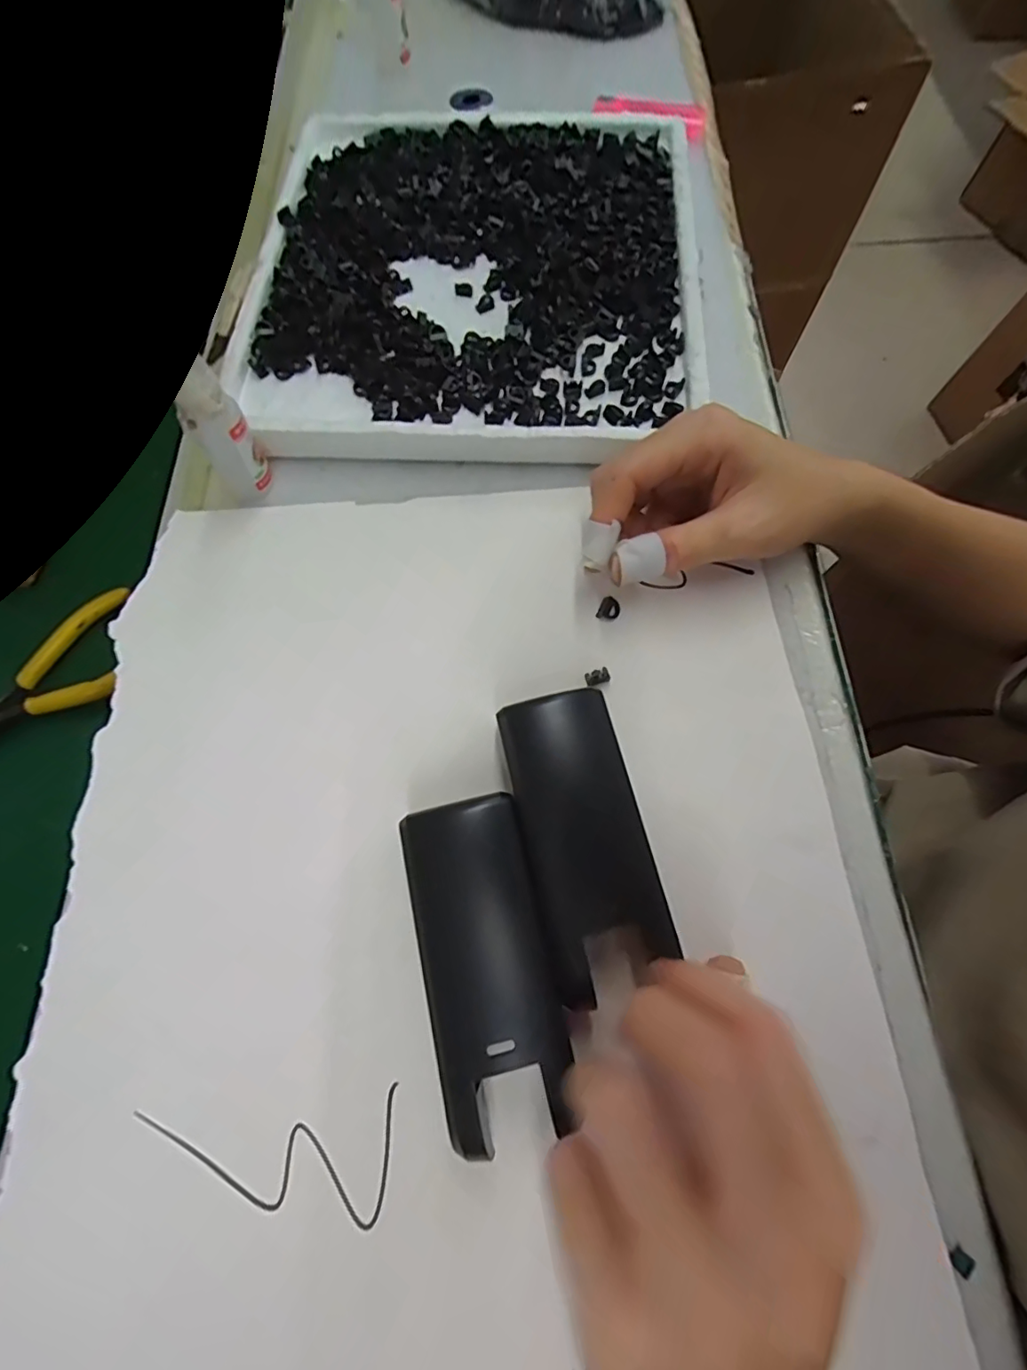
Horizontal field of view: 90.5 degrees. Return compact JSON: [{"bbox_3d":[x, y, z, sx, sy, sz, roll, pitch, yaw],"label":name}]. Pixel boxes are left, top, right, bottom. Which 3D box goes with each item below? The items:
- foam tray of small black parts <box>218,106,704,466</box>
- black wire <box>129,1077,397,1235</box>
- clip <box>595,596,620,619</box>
[{"bbox_3d":[-0.023,-0.248,0.296,0.246,0.020,0.270,2,74,1],"label":"foam tray of small black parts"},{"bbox_3d":[-0.083,0.162,0.171,0.084,0.004,0.038,-7,70,0],"label":"black wire"},{"bbox_3d":[0.045,-0.035,0.236,0.009,0.005,0.010,25,74,11],"label":"clip"}]

